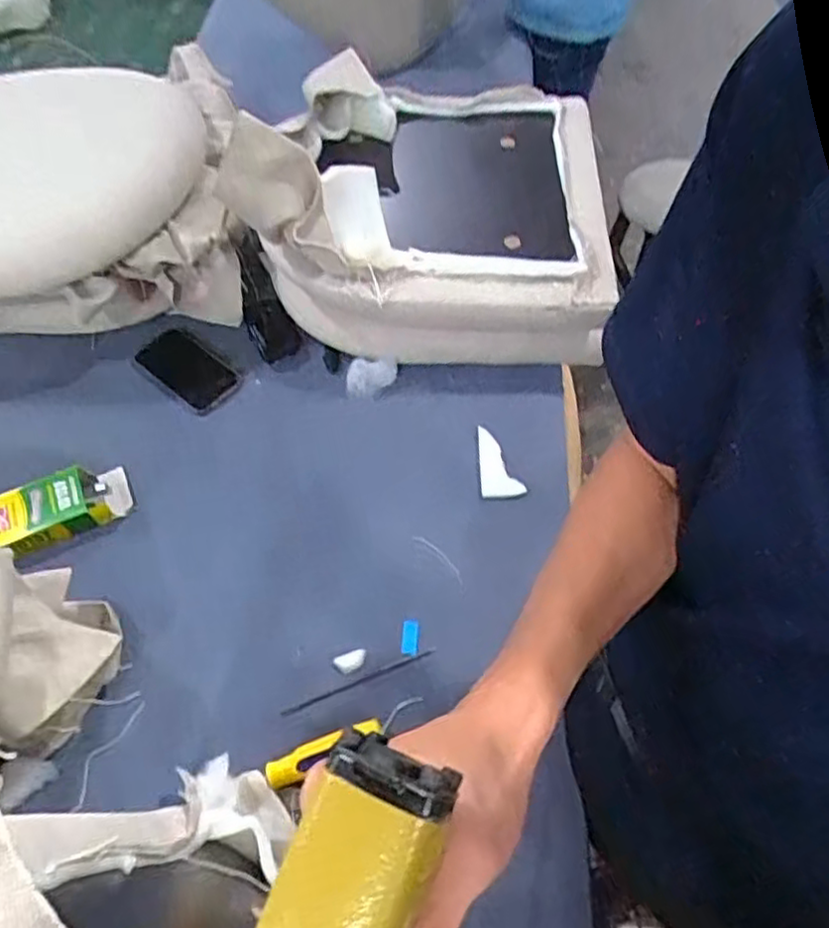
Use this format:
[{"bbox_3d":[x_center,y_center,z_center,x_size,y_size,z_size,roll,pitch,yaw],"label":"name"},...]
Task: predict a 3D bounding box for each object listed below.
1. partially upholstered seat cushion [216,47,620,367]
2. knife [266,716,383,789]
[{"bbox_3d":[0.015,-0.338,0.902,0.421,0.274,0.385,-3,56,2],"label":"partially upholstered seat cushion"},{"bbox_3d":[-0.086,0.274,0.668,0.112,0.031,0.027,-20,56,-11],"label":"knife"}]

